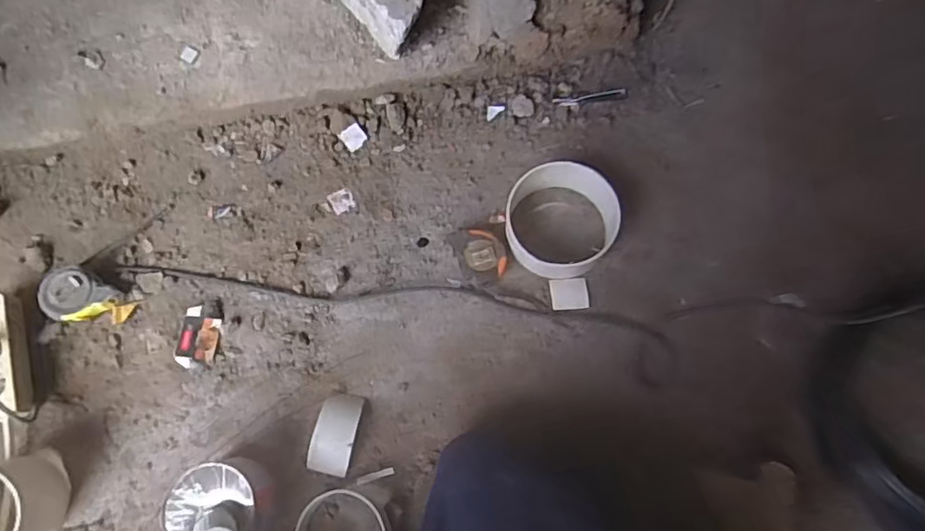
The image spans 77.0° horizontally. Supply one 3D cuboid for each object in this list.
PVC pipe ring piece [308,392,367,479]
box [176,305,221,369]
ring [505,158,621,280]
[{"bbox_3d":[-0.159,0.210,0.728,0.052,0.031,0.095,11,75,4],"label":"PVC pipe ring piece"},{"bbox_3d":[-0.348,0.096,0.772,0.049,0.021,0.076,5,74,2],"label":"box"},{"bbox_3d":[0.128,-0.061,0.763,0.138,0.080,0.143,0,74,1],"label":"ring"}]

